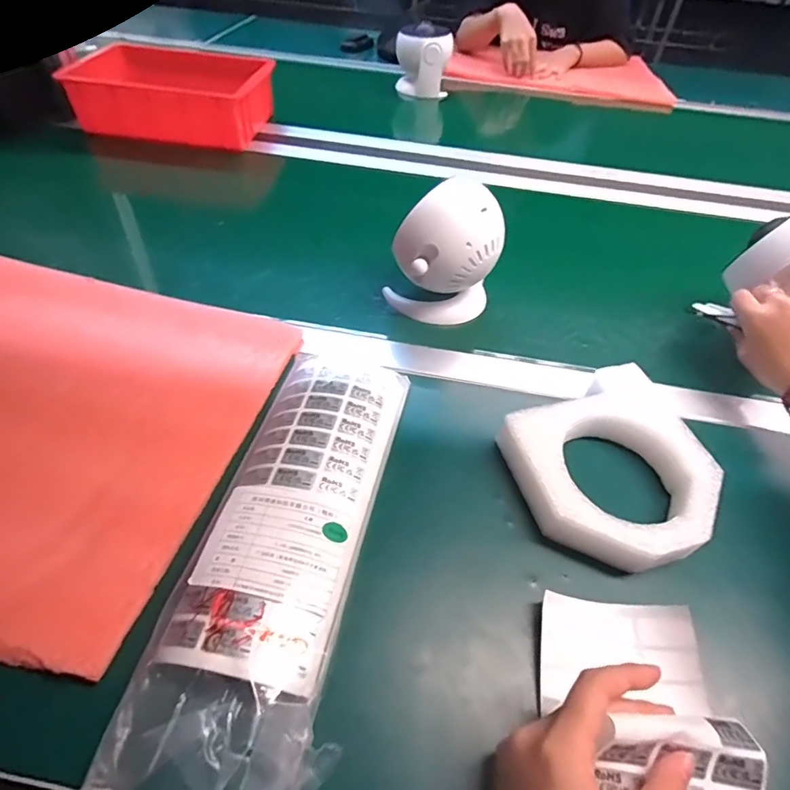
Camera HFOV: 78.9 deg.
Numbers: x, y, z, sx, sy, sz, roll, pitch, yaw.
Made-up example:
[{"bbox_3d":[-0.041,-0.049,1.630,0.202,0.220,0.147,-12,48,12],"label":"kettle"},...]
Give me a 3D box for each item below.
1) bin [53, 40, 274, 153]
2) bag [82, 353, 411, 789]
[{"bbox_3d":[-0.383,-0.522,0.840,0.306,0.083,0.196,6,48,0],"label":"bin"},{"bbox_3d":[-0.075,0.093,0.340,0.119,0.029,0.333,9,48,3],"label":"bag"}]

